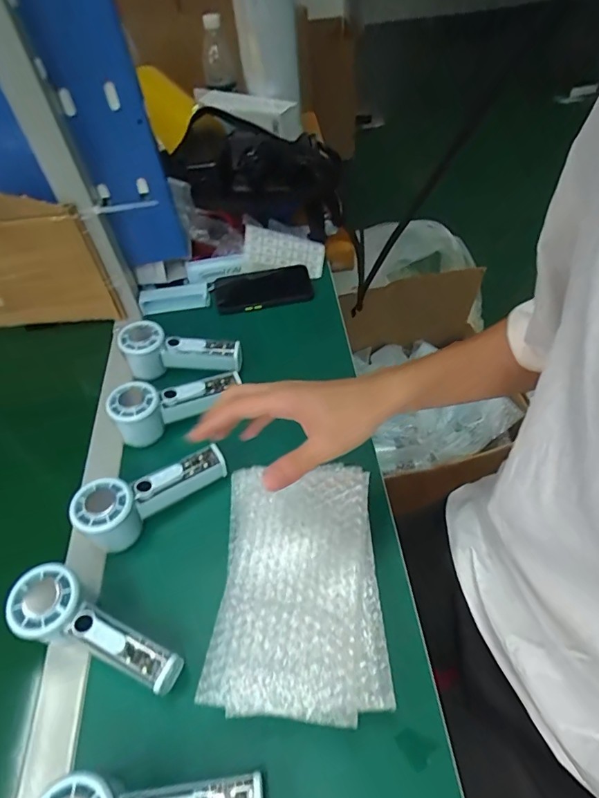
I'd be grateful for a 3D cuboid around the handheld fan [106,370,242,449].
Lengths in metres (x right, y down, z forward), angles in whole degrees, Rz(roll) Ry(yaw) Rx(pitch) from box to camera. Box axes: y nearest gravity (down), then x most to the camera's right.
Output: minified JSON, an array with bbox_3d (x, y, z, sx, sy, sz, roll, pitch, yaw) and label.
[{"bbox_3d":[-0.148,-0.003,0.549,0.149,0.058,0.049,-29,55,-16],"label":"handheld fan"}]

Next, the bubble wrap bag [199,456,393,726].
[{"bbox_3d":[-0.001,0.160,0.417,0.143,0.038,0.216,-2,52,4],"label":"bubble wrap bag"}]

